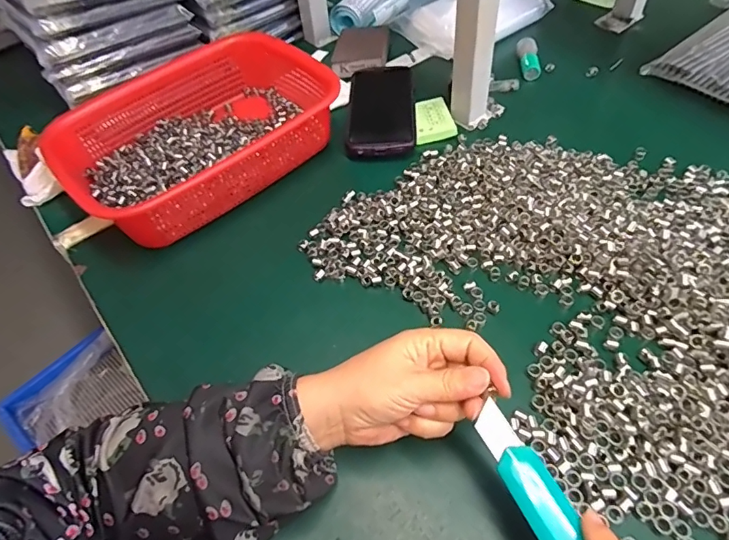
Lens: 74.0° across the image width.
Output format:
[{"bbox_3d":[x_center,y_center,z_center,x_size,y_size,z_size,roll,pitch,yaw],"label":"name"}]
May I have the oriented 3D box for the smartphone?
[{"bbox_3d":[0.019,-0.193,0.578,0.077,0.013,0.169,-1,50,5],"label":"smartphone"}]

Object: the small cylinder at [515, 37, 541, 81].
[{"bbox_3d":[0.209,-0.268,0.619,0.024,0.028,0.066,1,50,7],"label":"small cylinder"}]

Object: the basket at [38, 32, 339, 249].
[{"bbox_3d":[-0.163,-0.159,0.536,0.318,0.067,0.210,-37,57,-21],"label":"basket"}]

